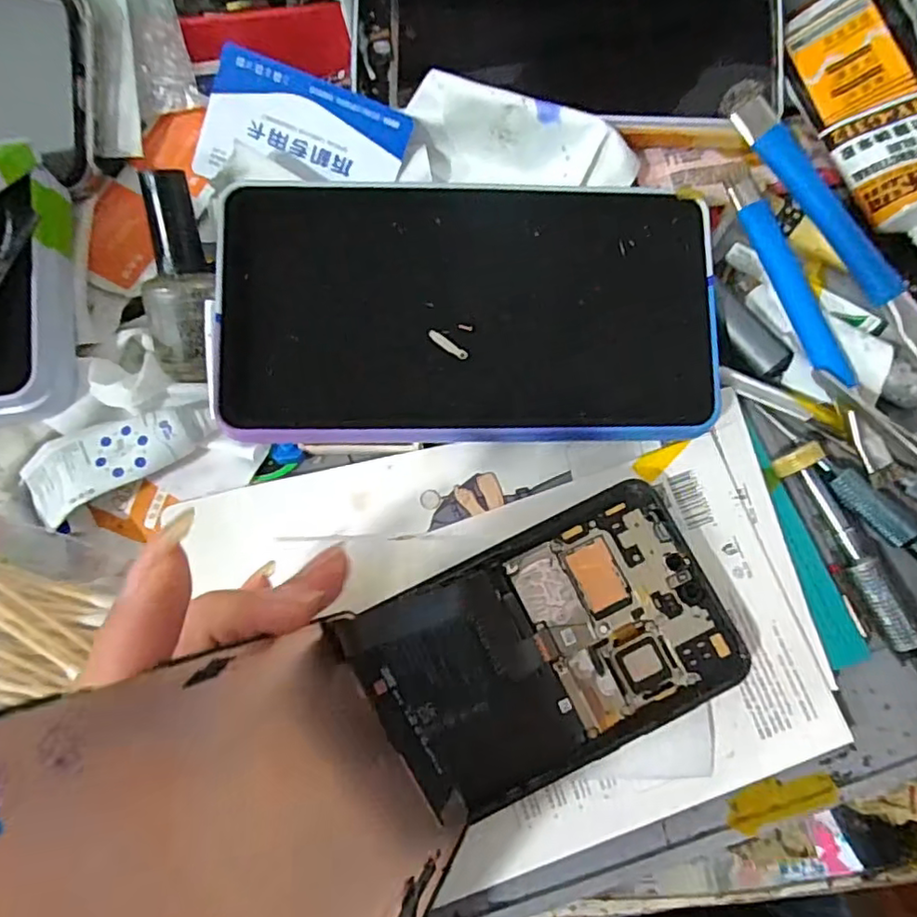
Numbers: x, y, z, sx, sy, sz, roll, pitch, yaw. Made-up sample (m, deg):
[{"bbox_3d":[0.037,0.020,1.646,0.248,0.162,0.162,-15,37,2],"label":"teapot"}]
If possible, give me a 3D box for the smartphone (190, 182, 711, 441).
[{"bbox_3d":[0.004,-0.057,0.235,0.186,0.014,0.101,-1,84,-1],"label":"smartphone"}]

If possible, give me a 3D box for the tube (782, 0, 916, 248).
[{"bbox_3d":[0.172,-0.136,0.246,0.037,0.020,0.119,-11,75,-3],"label":"tube"}]

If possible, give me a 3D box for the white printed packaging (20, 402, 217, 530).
[{"bbox_3d":[-0.130,-0.002,0.234,0.071,0.013,0.030,-31,74,-9],"label":"white printed packaging"}]

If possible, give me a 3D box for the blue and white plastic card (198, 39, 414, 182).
[{"bbox_3d":[-0.066,-0.136,0.259,0.086,0.005,0.050,21,103,3],"label":"blue and white plastic card"}]

